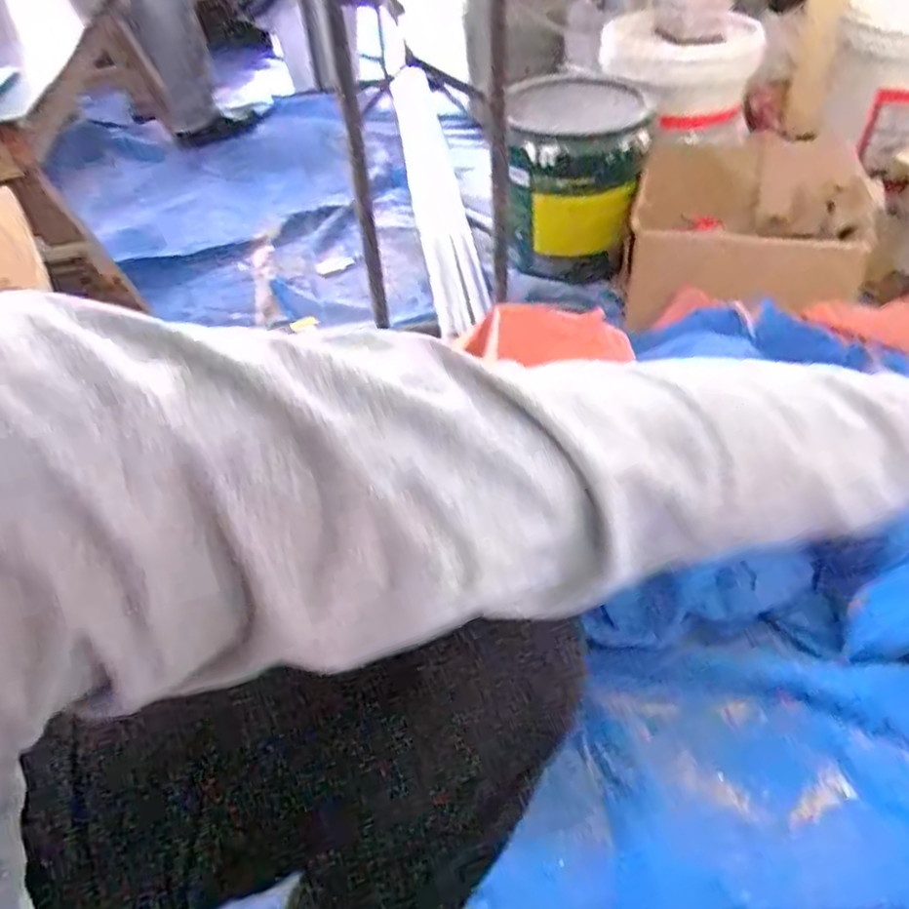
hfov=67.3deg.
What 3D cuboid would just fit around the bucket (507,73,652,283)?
[{"bbox_3d":[0.242,-0.558,1.400,0.271,0.300,0.309,0,45,6],"label":"bucket"}]

